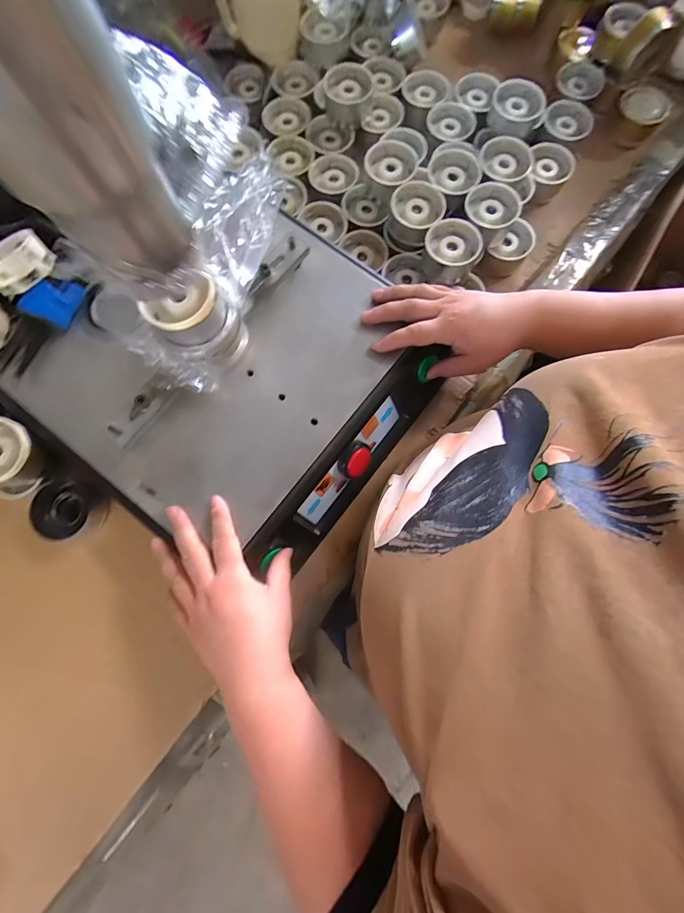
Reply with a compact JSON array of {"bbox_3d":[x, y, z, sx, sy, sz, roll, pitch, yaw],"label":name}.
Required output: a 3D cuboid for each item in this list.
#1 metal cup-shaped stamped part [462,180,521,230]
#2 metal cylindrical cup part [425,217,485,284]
[{"bbox_3d":[0.186,-0.308,0.440,0.067,0.015,0.054,17,81,4],"label":"metal cup-shaped stamped part"},{"bbox_3d":[0.142,-0.264,0.458,0.073,0.033,0.065,22,81,5],"label":"metal cylindrical cup part"}]

